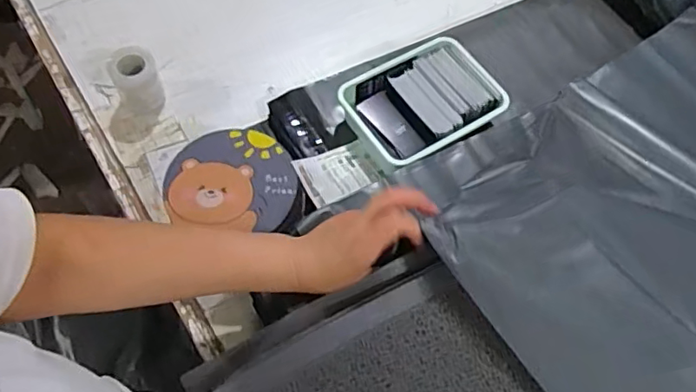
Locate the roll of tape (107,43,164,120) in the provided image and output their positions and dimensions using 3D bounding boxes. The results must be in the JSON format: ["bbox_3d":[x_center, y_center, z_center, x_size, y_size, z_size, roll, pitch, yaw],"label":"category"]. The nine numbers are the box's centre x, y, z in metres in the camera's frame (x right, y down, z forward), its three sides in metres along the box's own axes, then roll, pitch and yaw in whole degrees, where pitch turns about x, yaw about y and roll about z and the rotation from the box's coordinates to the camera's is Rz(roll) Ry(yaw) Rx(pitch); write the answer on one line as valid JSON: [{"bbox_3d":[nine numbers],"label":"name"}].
[{"bbox_3d":[-0.247,-0.133,0.668,0.049,0.070,0.052,2,63,-3],"label":"roll of tape"}]

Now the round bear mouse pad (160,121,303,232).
[{"bbox_3d":[-0.119,-0.017,0.578,0.128,0.008,0.120,2,63,-3],"label":"round bear mouse pad"}]

